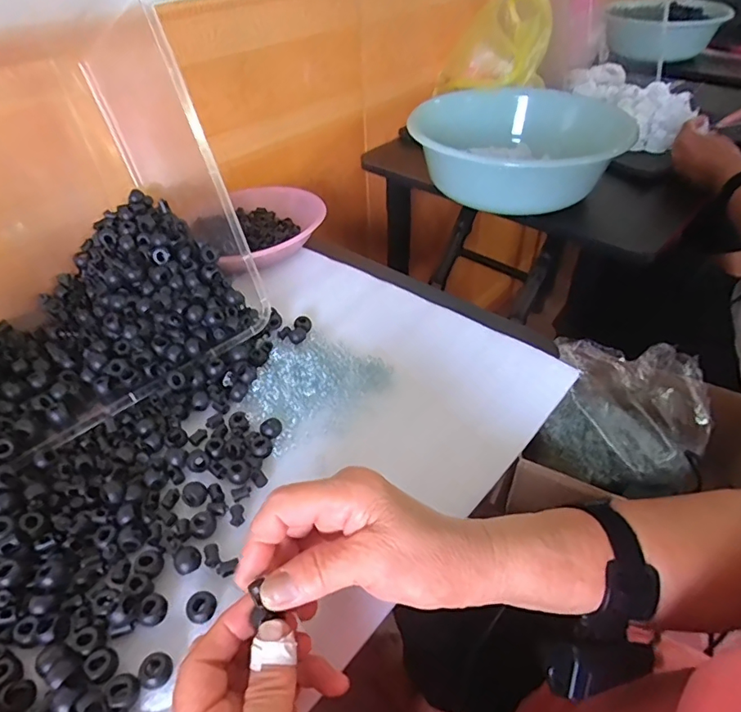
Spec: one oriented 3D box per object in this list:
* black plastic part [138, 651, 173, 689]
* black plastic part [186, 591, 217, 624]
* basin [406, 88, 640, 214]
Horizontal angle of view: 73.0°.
[{"bbox_3d":[-0.122,0.179,0.286,0.019,0.009,0.017,27,50,27],"label":"black plastic part"},{"bbox_3d":[-0.104,0.155,0.309,0.016,0.010,0.017,-1,43,1],"label":"black plastic part"},{"bbox_3d":[0.211,-0.298,0.716,0.262,0.099,0.276,-1,43,1],"label":"basin"}]

